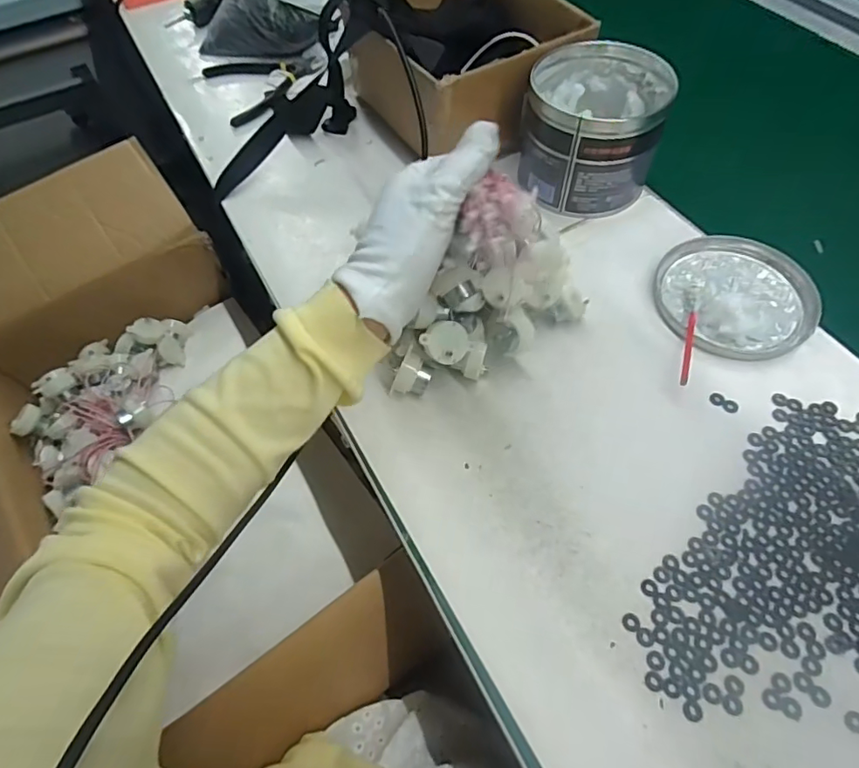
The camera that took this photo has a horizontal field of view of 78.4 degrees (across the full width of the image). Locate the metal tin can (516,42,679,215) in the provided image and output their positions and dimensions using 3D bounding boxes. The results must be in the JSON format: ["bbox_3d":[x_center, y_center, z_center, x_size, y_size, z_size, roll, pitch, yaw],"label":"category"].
[{"bbox_3d":[0.159,-0.249,0.517,0.121,0.108,0.132,-1,58,1],"label":"metal tin can"}]

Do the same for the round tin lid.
[{"bbox_3d":[0.267,-0.080,0.461,0.126,0.022,0.128,-1,58,1],"label":"round tin lid"}]

